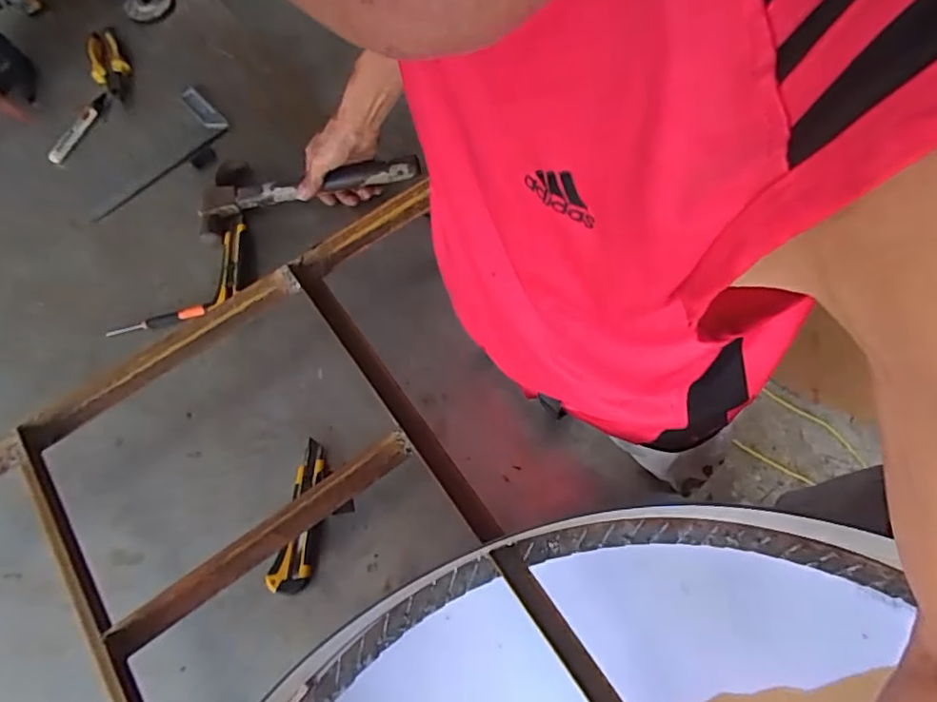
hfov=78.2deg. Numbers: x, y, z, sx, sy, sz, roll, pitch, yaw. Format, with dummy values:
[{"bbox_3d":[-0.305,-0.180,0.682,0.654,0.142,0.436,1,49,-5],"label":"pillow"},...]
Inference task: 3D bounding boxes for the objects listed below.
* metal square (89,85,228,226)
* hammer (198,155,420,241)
[{"bbox_3d":[-0.459,-0.286,0.828,0.230,0.014,0.094,-43,73,-13],"label":"metal square"},{"bbox_3d":[-0.209,-0.220,0.757,0.286,0.032,0.120,-7,68,9],"label":"hammer"}]

